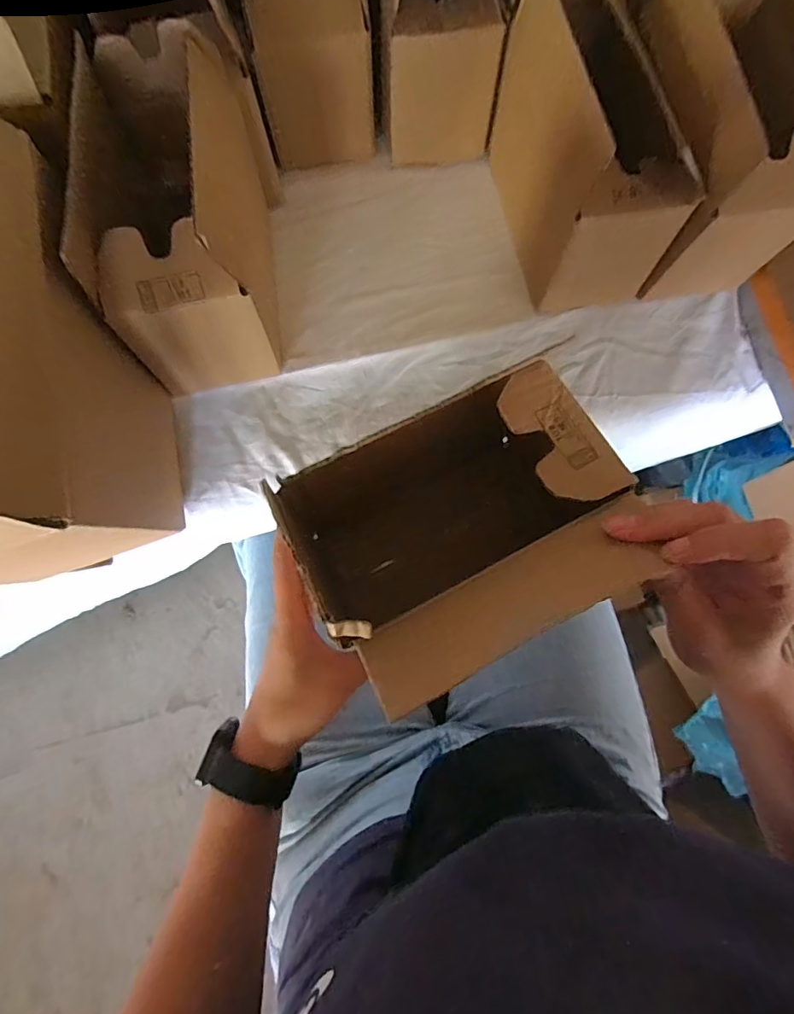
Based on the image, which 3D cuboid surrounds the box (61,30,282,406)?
[{"bbox_3d":[-0.156,-0.209,0.379,0.102,0.163,0.188,-6,79,-4],"label":"box"}]

